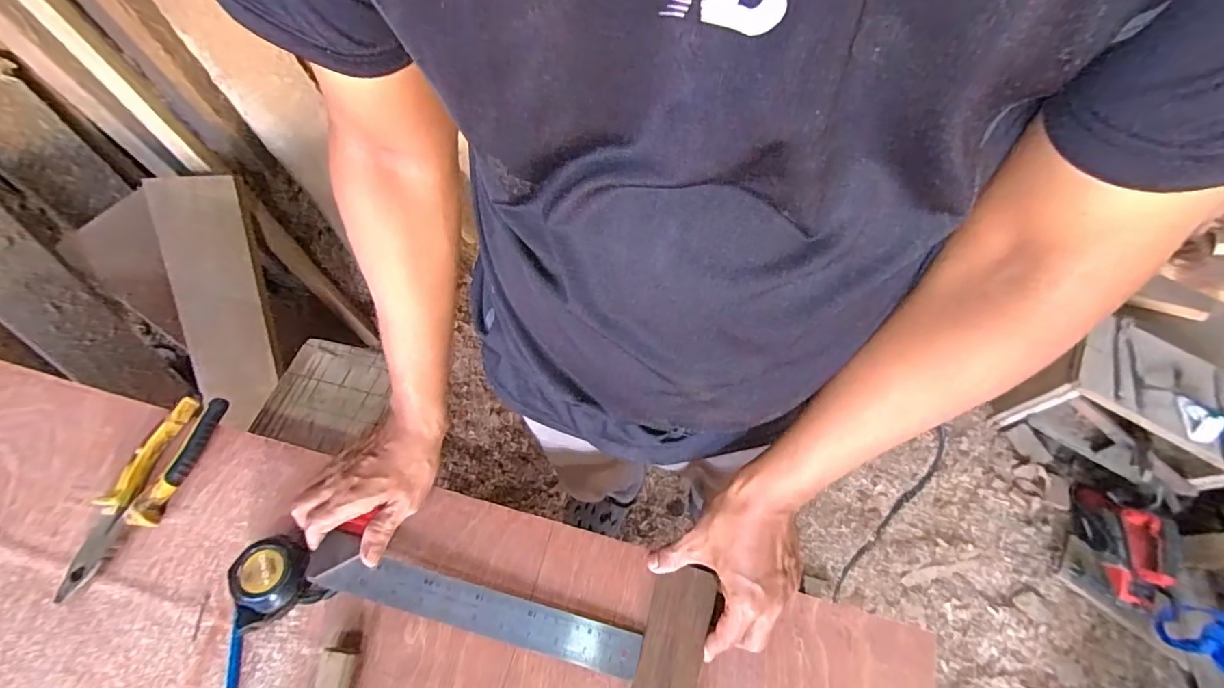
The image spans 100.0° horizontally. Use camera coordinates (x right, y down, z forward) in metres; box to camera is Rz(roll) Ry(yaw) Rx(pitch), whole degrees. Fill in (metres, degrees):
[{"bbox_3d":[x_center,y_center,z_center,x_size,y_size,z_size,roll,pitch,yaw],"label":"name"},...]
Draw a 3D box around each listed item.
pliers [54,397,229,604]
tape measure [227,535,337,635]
[{"bbox_3d":[-0.456,0.143,0.503,0.053,0.026,0.196,15,66,8],"label":"pliers"},{"bbox_3d":[-0.298,0.213,0.460,0.058,0.045,0.074,-33,68,-14],"label":"tape measure"}]

